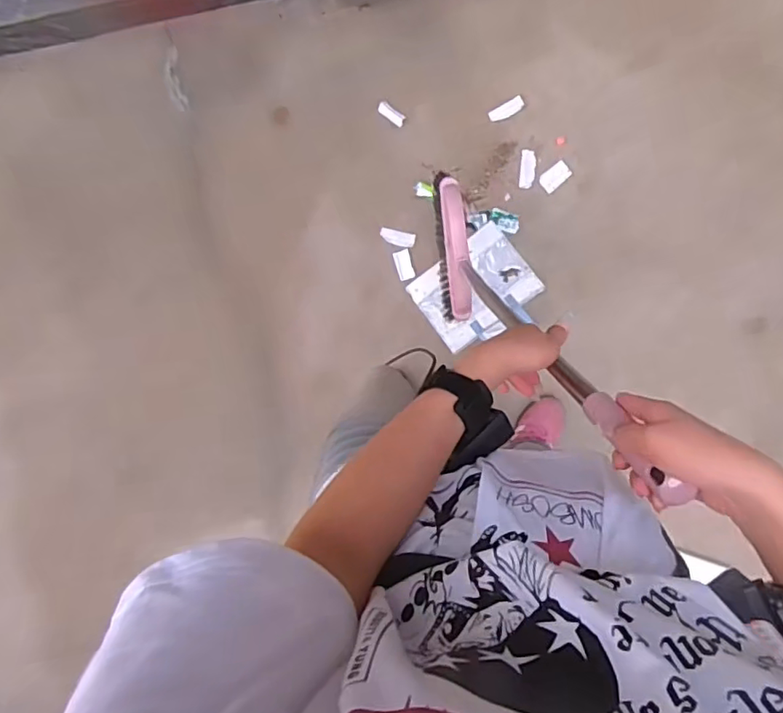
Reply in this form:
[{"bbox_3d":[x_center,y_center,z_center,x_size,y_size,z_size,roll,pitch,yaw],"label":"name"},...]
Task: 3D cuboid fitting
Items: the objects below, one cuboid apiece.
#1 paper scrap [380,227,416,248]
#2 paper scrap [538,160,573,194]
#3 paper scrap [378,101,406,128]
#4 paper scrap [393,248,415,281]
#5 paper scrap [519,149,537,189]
[{"bbox_3d":[0.014,-0.278,1.344,0.083,0.005,0.034,13,88,8],"label":"paper scrap"},{"bbox_3d":[0.367,-0.403,1.288,0.069,0.006,0.044,-40,86,3],"label":"paper scrap"},{"bbox_3d":[-0.001,-0.562,1.330,0.068,0.006,0.028,39,92,8],"label":"paper scrap"},{"bbox_3d":[0.030,-0.213,1.339,0.039,0.004,0.072,-17,84,2],"label":"paper scrap"},{"bbox_3d":[0.308,-0.422,1.297,0.033,0.004,0.085,5,94,8],"label":"paper scrap"}]

